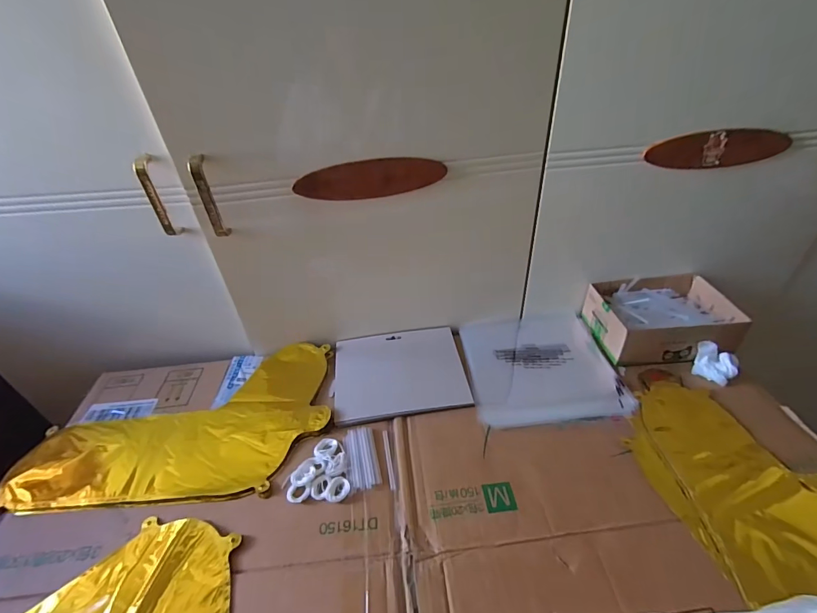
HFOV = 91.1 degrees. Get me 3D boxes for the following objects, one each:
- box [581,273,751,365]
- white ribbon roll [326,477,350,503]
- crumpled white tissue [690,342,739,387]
[{"bbox_3d":[0.388,0.016,0.628,0.191,0.068,0.146,-4,39,0],"label":"box"},{"bbox_3d":[-0.081,0.212,0.465,0.025,0.007,0.028,10,41,17],"label":"white ribbon roll"},{"bbox_3d":[0.433,0.079,0.566,0.052,0.037,0.039,28,48,34],"label":"crumpled white tissue"}]

